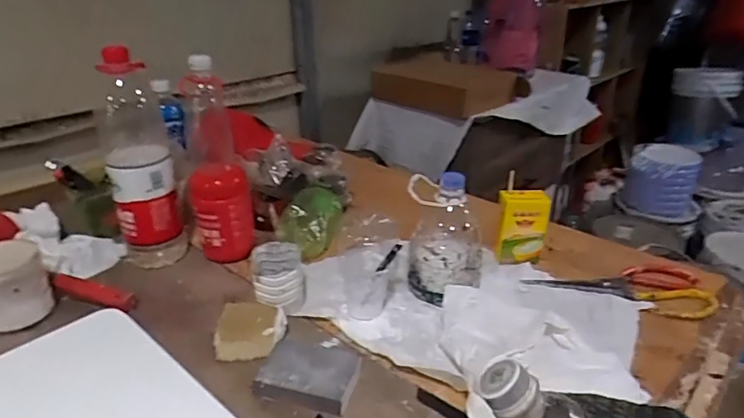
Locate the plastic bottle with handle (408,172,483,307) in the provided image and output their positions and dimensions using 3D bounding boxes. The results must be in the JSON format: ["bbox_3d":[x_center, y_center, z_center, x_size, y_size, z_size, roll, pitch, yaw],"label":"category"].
[{"bbox_3d":[0.098,0.036,0.672,0.098,0.163,0.101,4,29,13],"label":"plastic bottle with handle"}]

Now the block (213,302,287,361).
[{"bbox_3d":[-0.142,0.144,0.596,0.076,0.046,0.052,-2,28,1],"label":"block"}]

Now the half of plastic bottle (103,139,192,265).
[{"bbox_3d":[-0.336,-0.005,0.767,0.095,0.171,0.098,-10,29,-14],"label":"half of plastic bottle"}]

